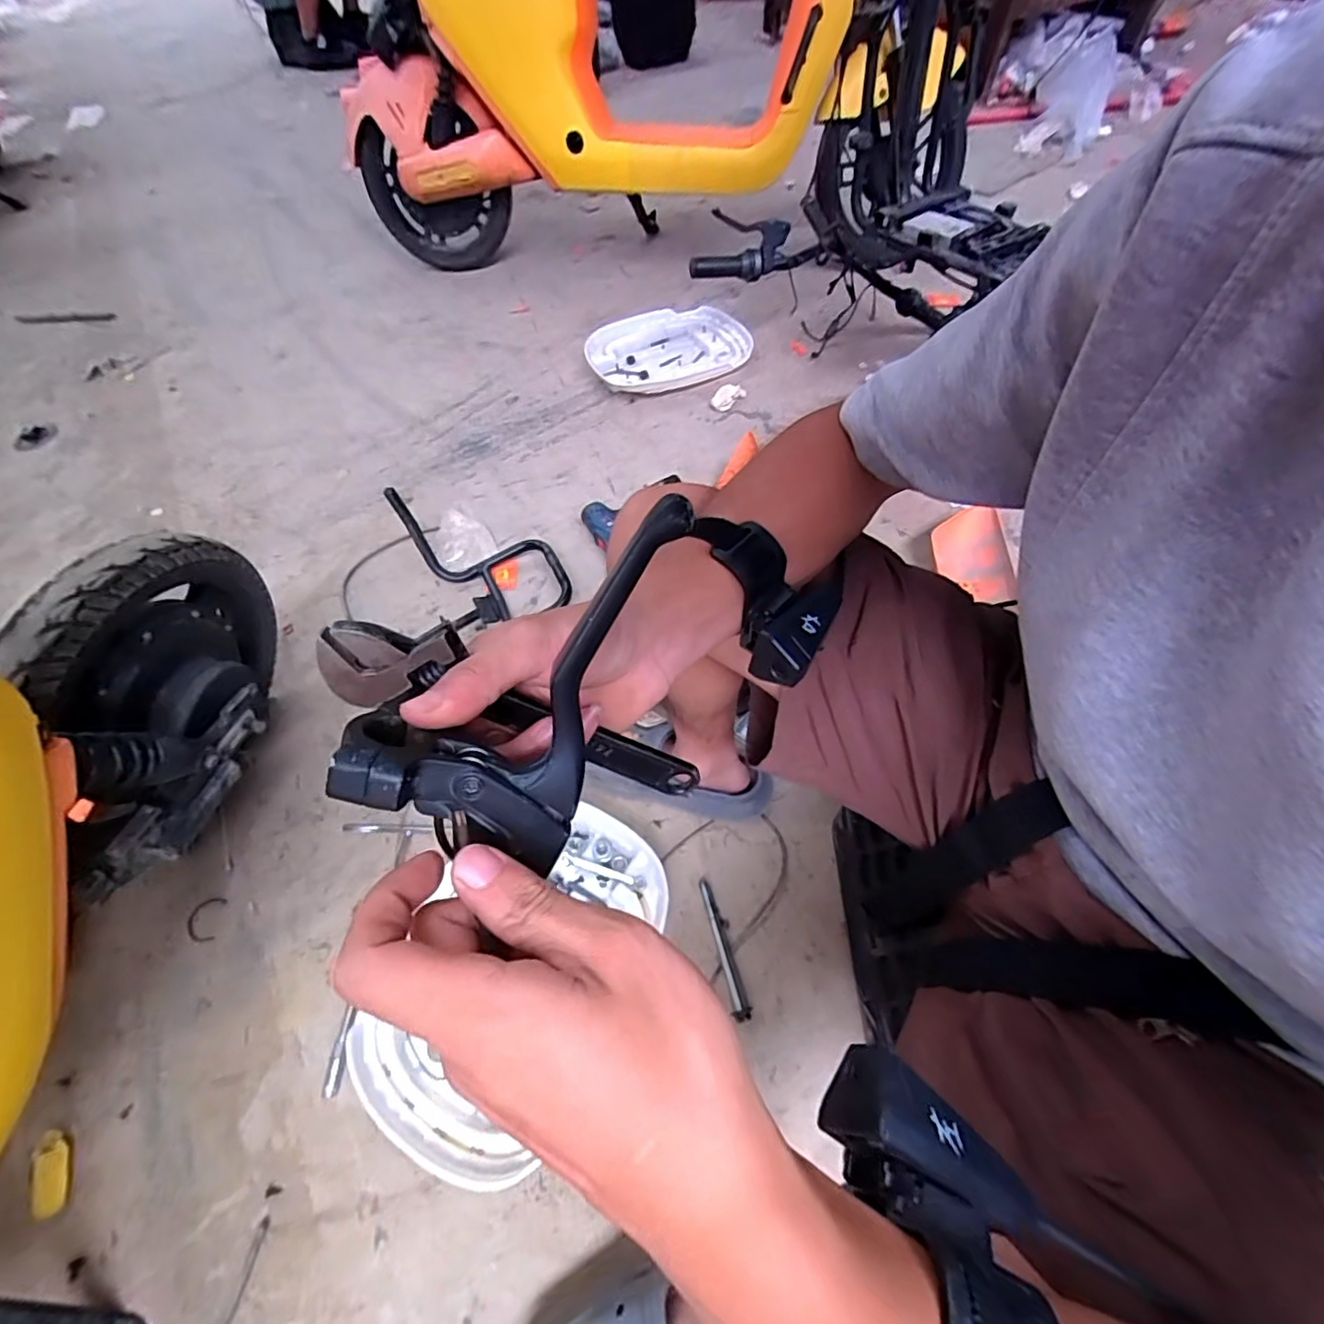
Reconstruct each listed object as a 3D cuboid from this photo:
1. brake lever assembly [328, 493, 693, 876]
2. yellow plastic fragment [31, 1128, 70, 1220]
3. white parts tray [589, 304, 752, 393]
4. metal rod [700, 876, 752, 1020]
[{"bbox_3d":[-0.036,0.013,0.213,0.142,0.085,0.042,-42,27,-3],"label":"brake lever assembly"},{"bbox_3d":[-0.606,0.506,0.575,0.028,0.019,0.069,-18,58,-9],"label":"yellow plastic fragment"},{"bbox_3d":[0.021,-0.701,1.286,0.360,0.059,0.257,-25,59,-13],"label":"white parts tray"},{"bbox_3d":[0.068,0.319,0.653,0.018,0.020,0.147,-14,58,-7],"label":"metal rod"}]

